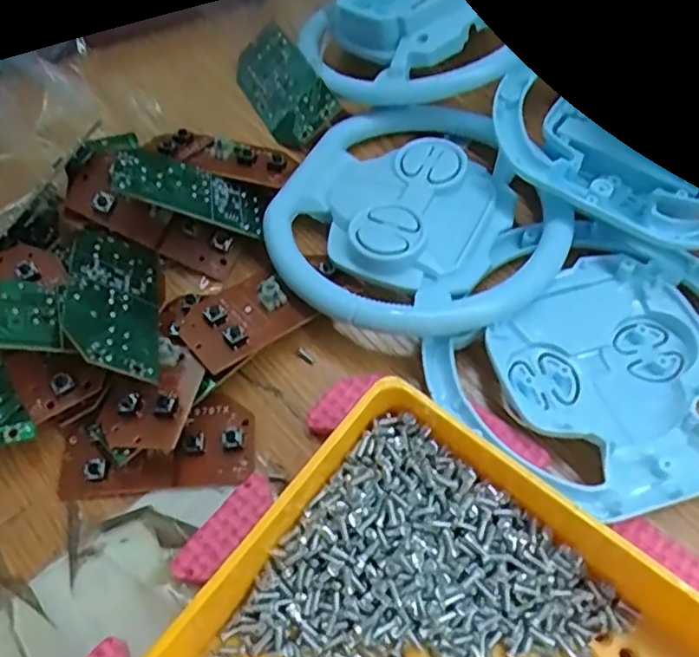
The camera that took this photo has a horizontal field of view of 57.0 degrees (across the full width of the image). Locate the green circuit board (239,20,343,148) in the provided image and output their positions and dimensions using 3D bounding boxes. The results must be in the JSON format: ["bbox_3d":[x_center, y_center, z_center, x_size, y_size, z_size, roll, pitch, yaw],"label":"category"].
[{"bbox_3d":[-0.028,-0.099,0.263,0.028,0.005,0.058,-39,66,12],"label":"green circuit board"}]

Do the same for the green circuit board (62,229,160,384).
[{"bbox_3d":[-0.073,-0.010,0.201,0.004,0.029,0.062,-44,39,24],"label":"green circuit board"}]

